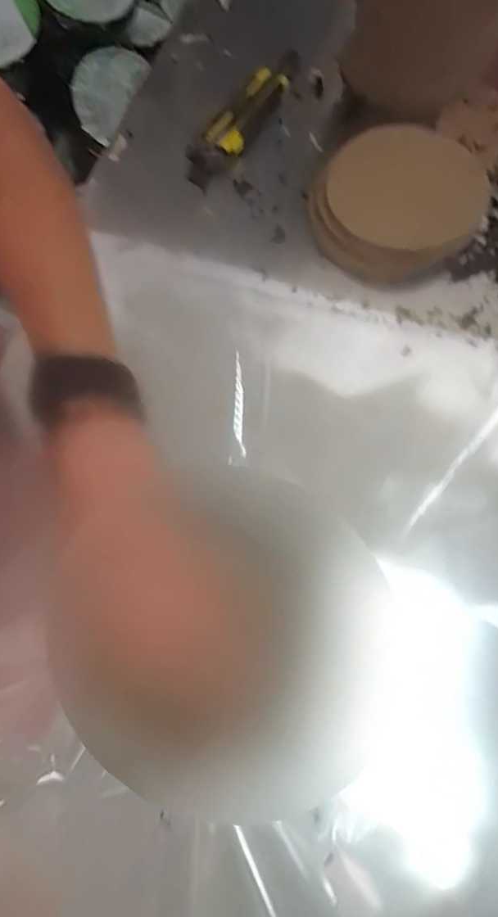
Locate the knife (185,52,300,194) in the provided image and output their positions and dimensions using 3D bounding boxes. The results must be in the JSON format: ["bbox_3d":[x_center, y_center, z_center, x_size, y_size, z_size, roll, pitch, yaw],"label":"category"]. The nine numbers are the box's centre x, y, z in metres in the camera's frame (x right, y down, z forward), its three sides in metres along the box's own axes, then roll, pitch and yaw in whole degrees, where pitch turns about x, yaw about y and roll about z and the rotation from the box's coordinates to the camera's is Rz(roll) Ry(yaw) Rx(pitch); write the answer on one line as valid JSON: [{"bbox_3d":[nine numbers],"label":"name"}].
[{"bbox_3d":[-0.005,-0.342,0.552,0.045,0.019,0.189,25,73,10],"label":"knife"}]

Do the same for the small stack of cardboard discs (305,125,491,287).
[{"bbox_3d":[0.134,-0.232,0.510,0.151,0.037,0.145,18,72,8],"label":"small stack of cardboard discs"}]

